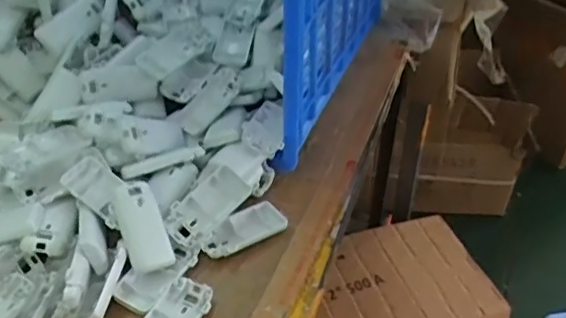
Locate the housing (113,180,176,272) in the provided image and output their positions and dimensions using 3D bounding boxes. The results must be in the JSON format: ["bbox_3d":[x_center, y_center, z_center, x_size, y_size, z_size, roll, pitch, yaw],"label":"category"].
[{"bbox_3d":[-0.143,0.068,0.594,0.041,0.018,0.093,-19,84,-24],"label":"housing"}]

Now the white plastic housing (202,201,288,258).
[{"bbox_3d":[-0.043,0.078,0.633,0.094,0.018,0.047,-28,47,-30],"label":"white plastic housing"}]

